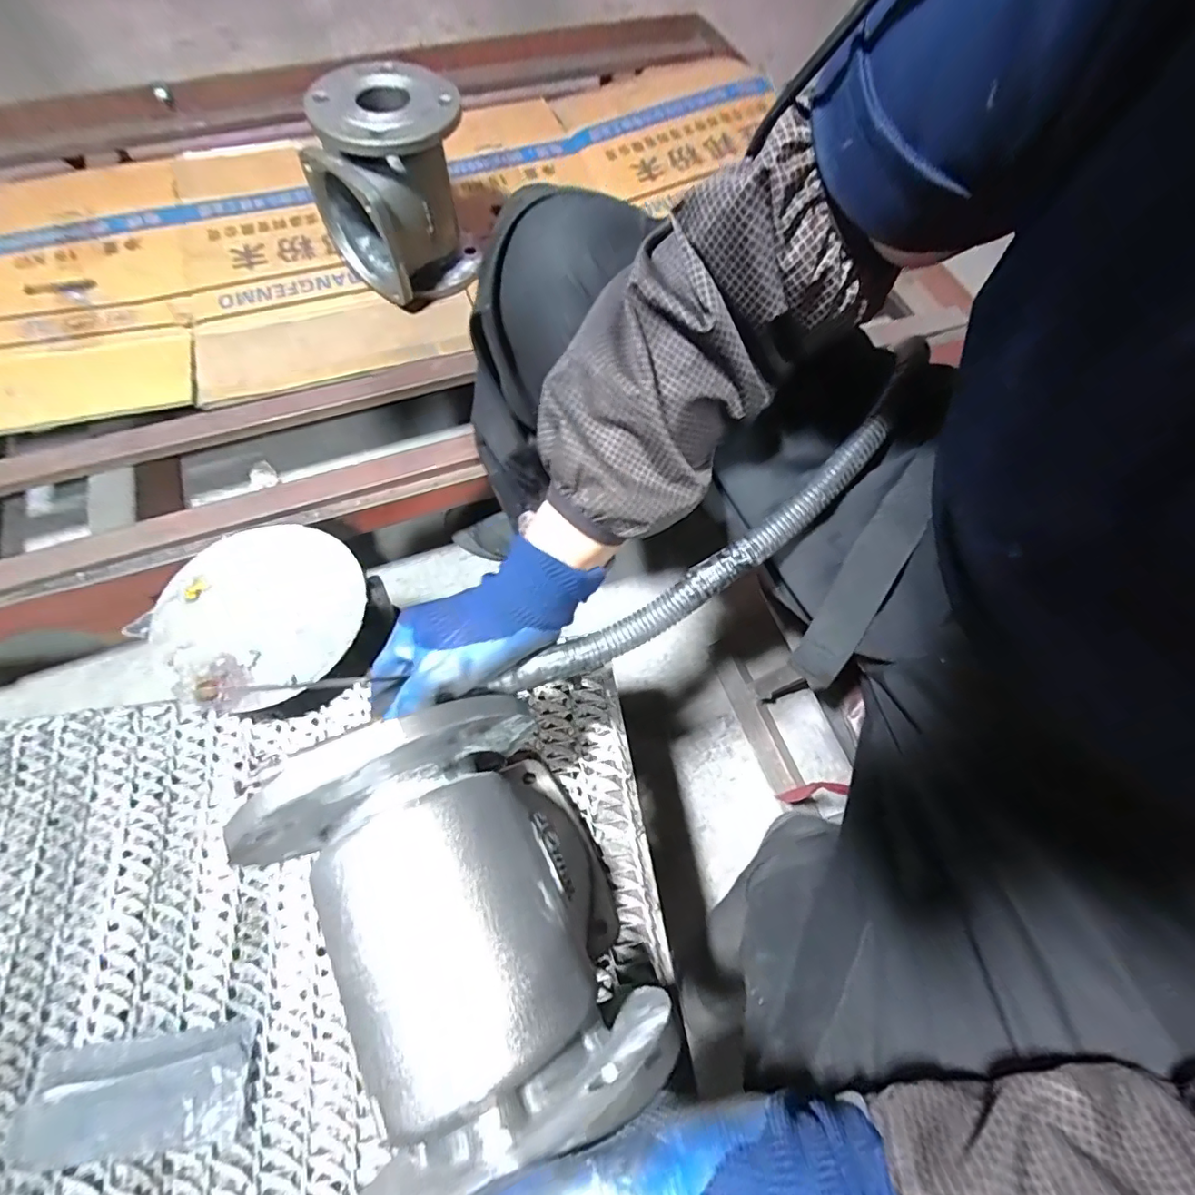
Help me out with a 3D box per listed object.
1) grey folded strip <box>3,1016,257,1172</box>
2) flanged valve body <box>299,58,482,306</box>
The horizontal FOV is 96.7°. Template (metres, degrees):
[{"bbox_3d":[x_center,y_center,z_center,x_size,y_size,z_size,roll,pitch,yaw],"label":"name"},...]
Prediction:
[{"bbox_3d":[-0.296,0.318,0.339,0.134,0.019,0.059,-5,65,-5],"label":"grey folded strip"},{"bbox_3d":[-0.268,-0.551,0.725,0.156,0.205,0.184,41,70,15],"label":"flanged valve body"}]

